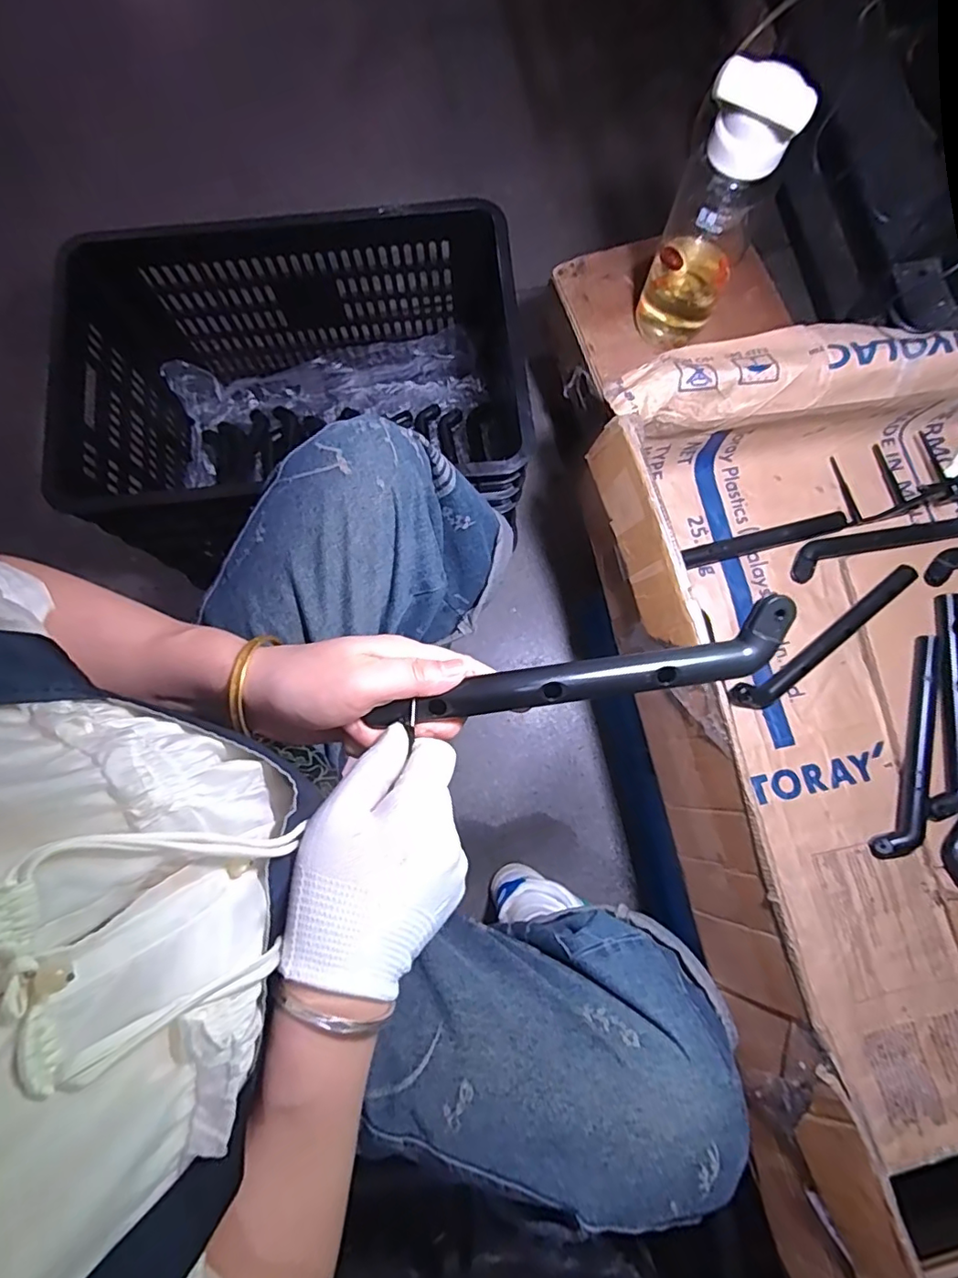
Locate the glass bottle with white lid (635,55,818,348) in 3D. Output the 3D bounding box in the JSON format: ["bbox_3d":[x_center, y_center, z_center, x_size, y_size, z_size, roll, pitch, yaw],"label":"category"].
[{"bbox_3d":[0.240,-0.433,0.575,0.084,0.274,0.089,18,81,4],"label":"glass bottle with white lid"}]

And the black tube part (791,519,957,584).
[{"bbox_3d":[0.483,-0.115,0.648,0.226,0.029,0.039,-14,80,-2],"label":"black tube part"}]

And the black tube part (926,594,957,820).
[{"bbox_3d":[0.518,0.073,0.603,0.047,0.018,0.239,6,80,2],"label":"black tube part"}]

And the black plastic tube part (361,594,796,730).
[{"bbox_3d":[0.061,0.019,0.314,0.237,0.015,0.033,-11,80,-1],"label":"black plastic tube part"}]

